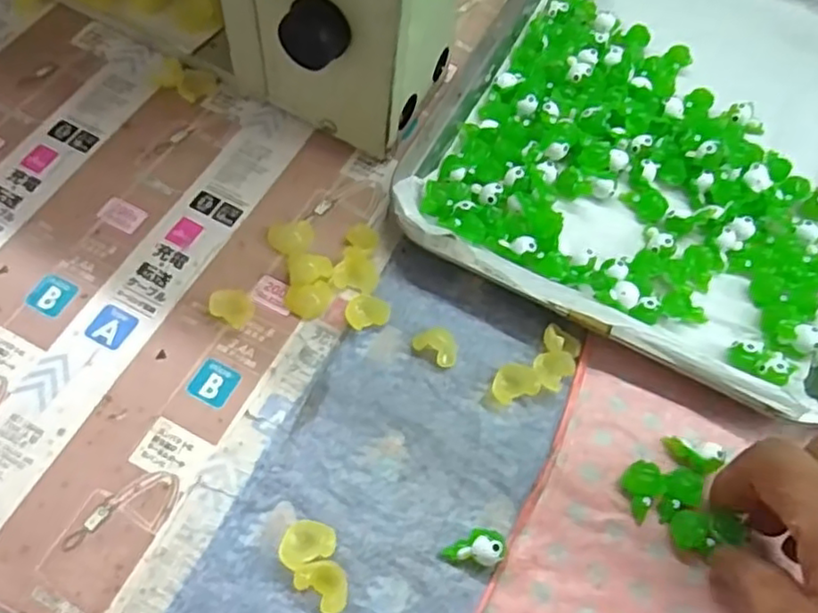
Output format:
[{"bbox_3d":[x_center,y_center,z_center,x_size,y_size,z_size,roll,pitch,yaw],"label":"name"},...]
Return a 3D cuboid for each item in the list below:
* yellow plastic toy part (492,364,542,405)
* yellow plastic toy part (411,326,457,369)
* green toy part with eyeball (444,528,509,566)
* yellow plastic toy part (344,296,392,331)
[{"bbox_3d":[0.052,0.038,0.329,0.023,0.010,0.017,-16,67,-11],"label":"yellow plastic toy part"},{"bbox_3d":[0.015,0.019,0.337,0.022,0.008,0.017,33,67,11],"label":"yellow plastic toy part"},{"bbox_3d":[0.029,0.105,0.291,0.025,0.015,0.014,7,65,-1],"label":"green toy part with eyeball"},{"bbox_3d":[-0.021,0.003,0.341,0.022,0.009,0.016,-19,68,-12],"label":"yellow plastic toy part"}]

